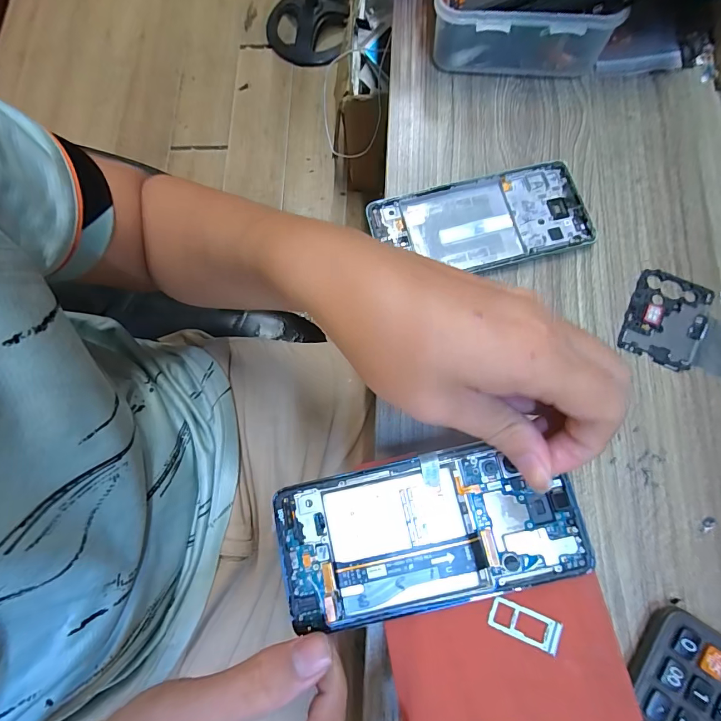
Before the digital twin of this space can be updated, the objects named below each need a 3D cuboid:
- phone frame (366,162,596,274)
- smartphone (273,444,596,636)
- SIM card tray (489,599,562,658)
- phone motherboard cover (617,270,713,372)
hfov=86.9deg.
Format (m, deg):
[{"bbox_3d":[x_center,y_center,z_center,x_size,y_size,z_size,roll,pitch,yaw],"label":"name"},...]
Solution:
[{"bbox_3d":[0.089,-0.101,0.284,0.154,0.009,0.070,-13,77,-1],"label":"phone frame"},{"bbox_3d":[0.036,0.091,0.203,0.156,0.006,0.075,-7,77,1],"label":"smartphone"},{"bbox_3d":[0.084,0.136,0.194,0.035,0.004,0.015,19,79,7],"label":"SIM card tray"},{"bbox_3d":[0.213,-0.029,0.266,0.050,0.005,0.064,25,79,7],"label":"phone motherboard cover"}]

